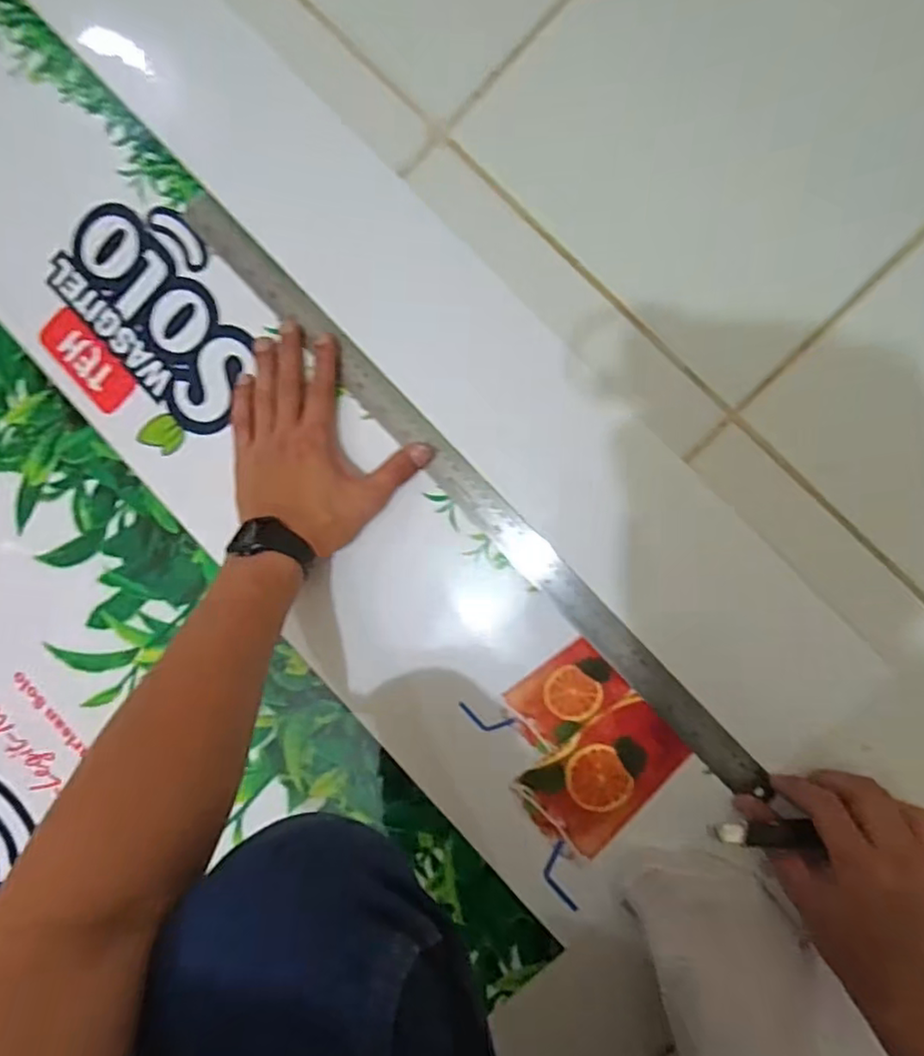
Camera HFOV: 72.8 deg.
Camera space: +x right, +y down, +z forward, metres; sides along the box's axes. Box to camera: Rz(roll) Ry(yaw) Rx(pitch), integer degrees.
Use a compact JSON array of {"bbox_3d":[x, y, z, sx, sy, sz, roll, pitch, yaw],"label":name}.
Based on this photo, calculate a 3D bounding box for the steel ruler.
[{"bbox_3d":[0.000,-0.032,0.471,0.026,0.008,0.598,-44,85,7],"label":"steel ruler"}]

